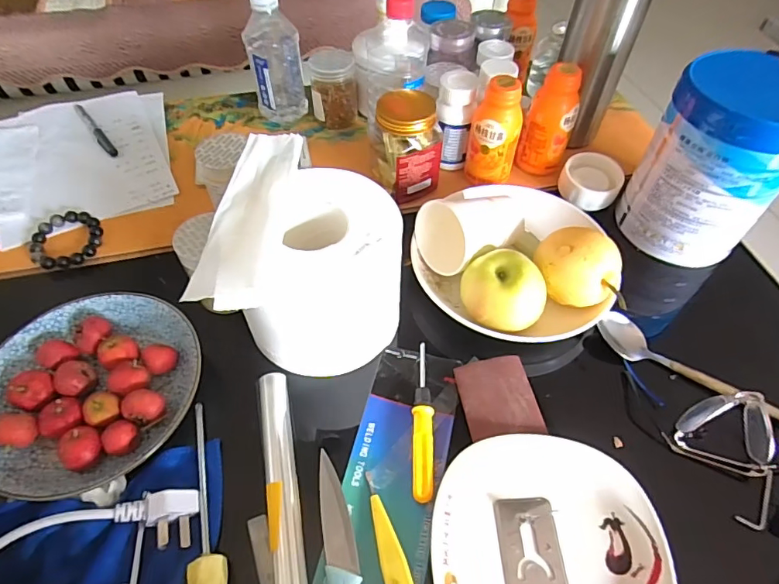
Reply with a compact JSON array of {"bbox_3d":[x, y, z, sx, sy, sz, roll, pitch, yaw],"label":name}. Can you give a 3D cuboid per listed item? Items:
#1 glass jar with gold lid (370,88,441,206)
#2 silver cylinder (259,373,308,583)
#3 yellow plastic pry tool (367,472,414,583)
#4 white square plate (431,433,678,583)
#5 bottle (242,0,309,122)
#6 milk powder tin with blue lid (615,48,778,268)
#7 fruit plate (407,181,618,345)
[{"bbox_3d":[0.018,-0.166,0.538,0.069,0.099,0.071,0,53,0],"label":"glass jar with gold lid"},{"bbox_3d":[-0.079,0.151,0.358,0.022,0.015,0.199,-10,54,-8],"label":"silver cylinder"},{"bbox_3d":[0.003,0.189,0.337,0.019,0.010,0.125,-14,54,-11],"label":"yellow plastic pry tool"},{"bbox_3d":[0.113,0.182,0.346,0.160,0.018,0.157,-1,53,-2],"label":"white square plate"},{"bbox_3d":[-0.147,-0.300,0.615,0.066,0.151,0.048,-15,55,-12],"label":"bottle"},{"bbox_3d":[0.320,-0.125,0.476,0.122,0.175,0.102,35,60,23],"label":"milk powder tin with blue lid"},{"bbox_3d":[0.116,-0.038,0.465,0.174,0.076,0.162,0,53,0],"label":"fruit plate"}]

